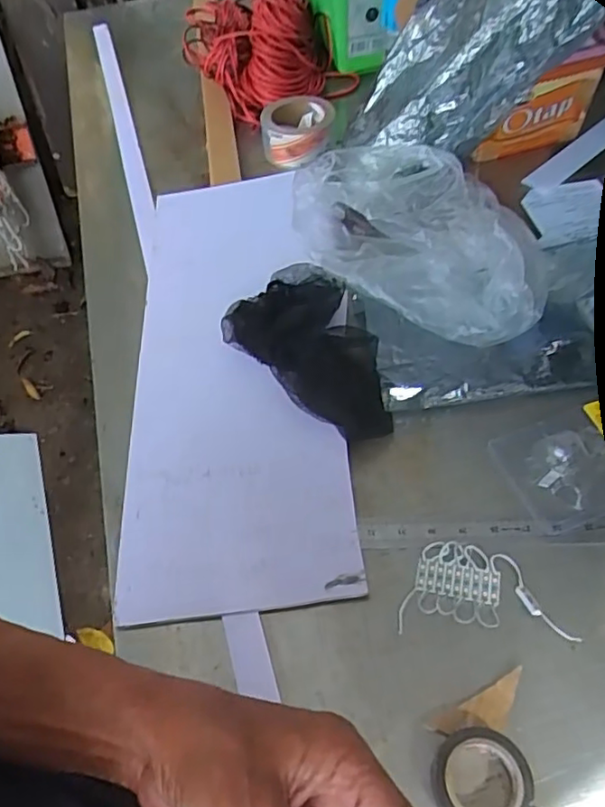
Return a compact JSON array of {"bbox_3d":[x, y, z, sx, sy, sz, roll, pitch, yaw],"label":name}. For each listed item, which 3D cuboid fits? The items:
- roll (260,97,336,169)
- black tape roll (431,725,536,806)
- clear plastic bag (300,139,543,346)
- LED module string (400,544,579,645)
[{"bbox_3d":[-0.006,-0.377,0.856,0.100,0.049,0.107,-8,53,-2],"label":"roll"},{"bbox_3d":[0.119,0.246,0.388,0.057,0.023,0.074,-26,56,-16],"label":"black tape roll"},{"bbox_3d":[0.129,-0.184,0.652,0.275,0.111,0.224,24,58,20],"label":"clear plastic bag"},{"bbox_3d":[0.134,0.142,0.473,0.119,0.010,0.073,0,53,4],"label":"LED module string"}]

